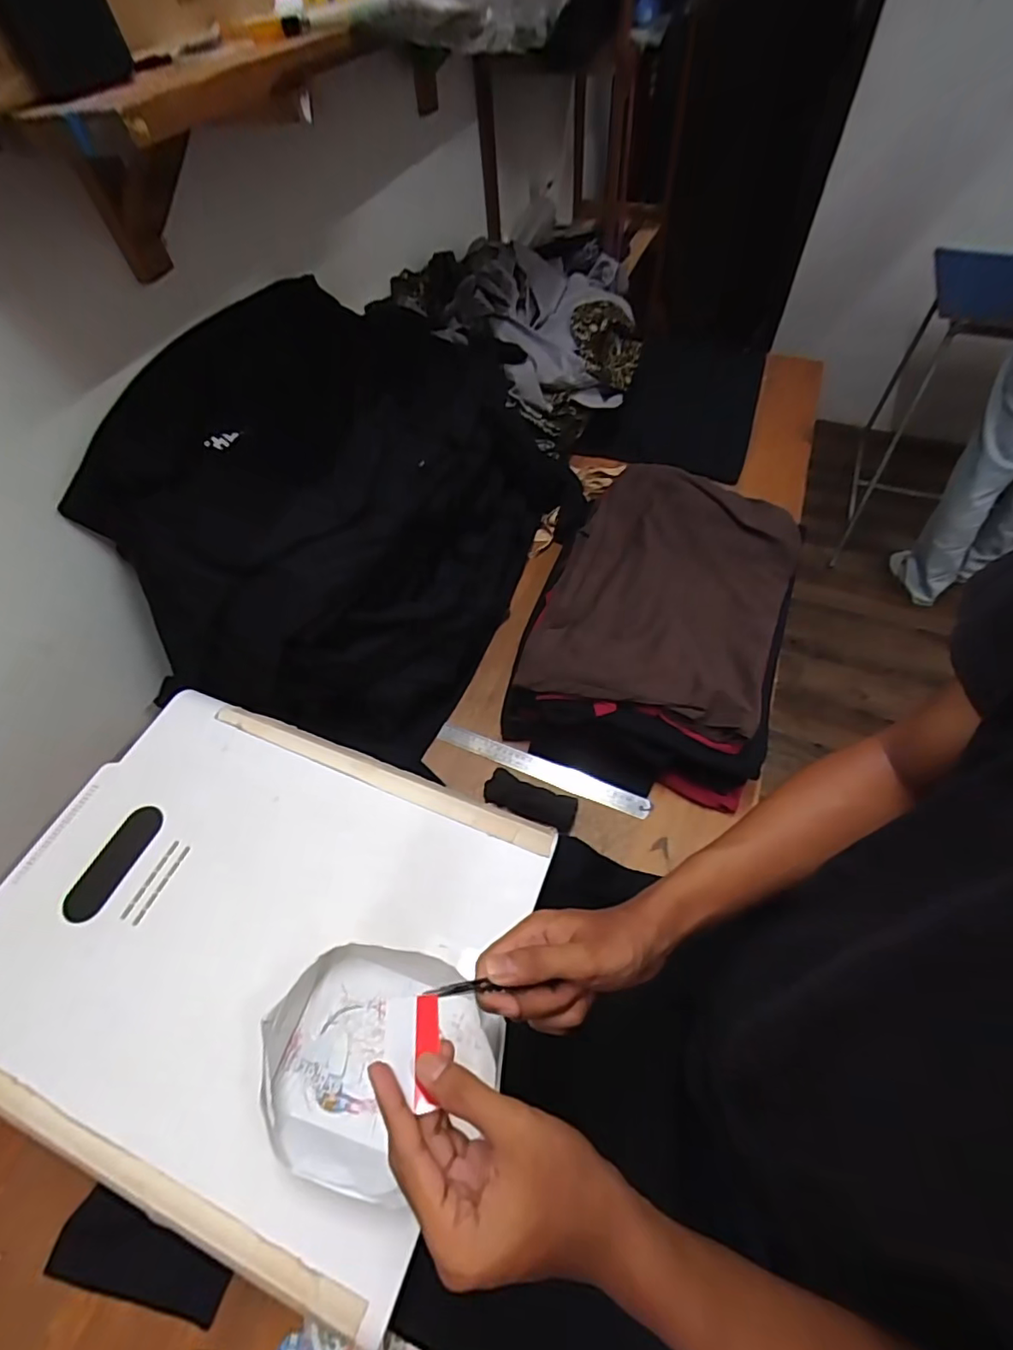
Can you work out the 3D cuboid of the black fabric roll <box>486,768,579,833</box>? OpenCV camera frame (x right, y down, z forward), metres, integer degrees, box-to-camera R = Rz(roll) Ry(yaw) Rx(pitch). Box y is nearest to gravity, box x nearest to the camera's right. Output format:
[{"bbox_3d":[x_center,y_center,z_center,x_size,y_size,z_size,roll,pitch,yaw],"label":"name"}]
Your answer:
[{"bbox_3d":[0.033,0.170,0.749,0.123,0.028,0.046,15,57,12],"label":"black fabric roll"}]

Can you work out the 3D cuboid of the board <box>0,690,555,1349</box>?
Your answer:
[{"bbox_3d":[-0.255,0.245,0.535,0.493,0.030,0.399,17,58,14],"label":"board"}]

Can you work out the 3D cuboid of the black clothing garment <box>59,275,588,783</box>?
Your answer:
[{"bbox_3d":[-0.196,-0.268,0.836,0.441,0.384,0.627,16,58,14],"label":"black clothing garment"}]

